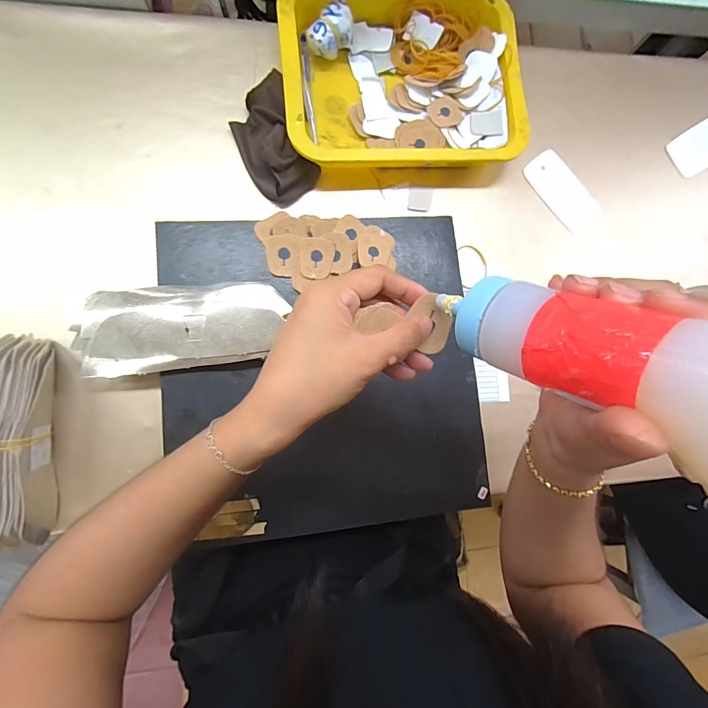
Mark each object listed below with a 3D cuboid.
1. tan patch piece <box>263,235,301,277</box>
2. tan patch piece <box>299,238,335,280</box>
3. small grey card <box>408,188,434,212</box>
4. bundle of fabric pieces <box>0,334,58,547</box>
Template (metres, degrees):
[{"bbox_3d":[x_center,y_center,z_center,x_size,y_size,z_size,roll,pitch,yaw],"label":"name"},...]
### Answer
[{"bbox_3d":[-0.069,-0.096,0.366,0.033,0.005,0.039,-5,88,-8],"label":"tan patch piece"},{"bbox_3d":[-0.036,-0.093,0.366,0.033,0.007,0.037,1,87,-8],"label":"tan patch piece"},{"bbox_3d":[0.075,-0.173,0.421,0.026,0.004,0.027,6,86,-7],"label":"small grey card"},{"bbox_3d":[-0.289,0.072,0.323,0.045,0.057,0.171,0,87,-8],"label":"bundle of fabric pieces"}]

